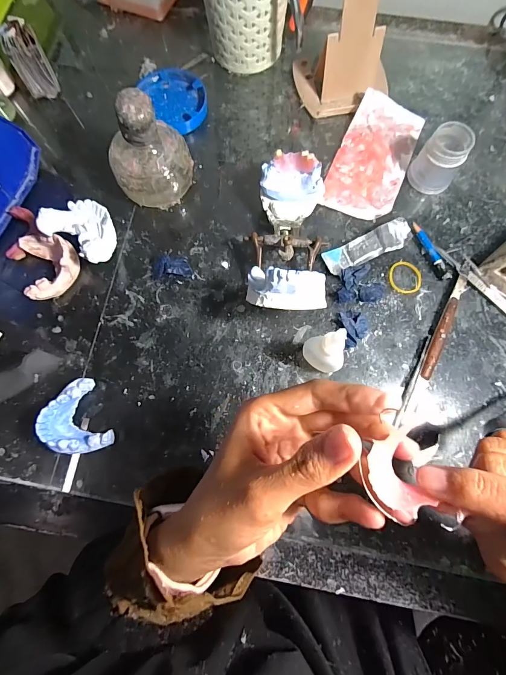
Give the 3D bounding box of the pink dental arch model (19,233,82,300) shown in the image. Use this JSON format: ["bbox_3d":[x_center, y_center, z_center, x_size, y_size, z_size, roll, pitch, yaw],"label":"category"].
[{"bbox_3d":[-0.193,-0.072,0.323,0.047,0.026,0.071,-19,76,-4],"label":"pink dental arch model"}]

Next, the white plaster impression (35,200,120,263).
[{"bbox_3d":[-0.159,-0.103,0.323,0.067,0.039,0.051,32,79,8],"label":"white plaster impression"}]

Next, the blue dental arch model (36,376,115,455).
[{"bbox_3d":[-0.151,0.070,0.285,0.046,0.028,0.061,-27,77,-6],"label":"blue dental arch model"}]

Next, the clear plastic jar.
[{"bbox_3d":[0.187,-0.177,0.337,0.041,0.048,0.044,0,76,1],"label":"clear plastic jar"}]

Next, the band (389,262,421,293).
[{"bbox_3d":[0.148,-0.058,0.326,0.030,0.004,0.032,0,76,1],"label":"band"}]

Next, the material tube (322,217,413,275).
[{"bbox_3d":[0.111,-0.089,0.329,0.085,0.015,0.028,-24,77,-5],"label":"material tube"}]

